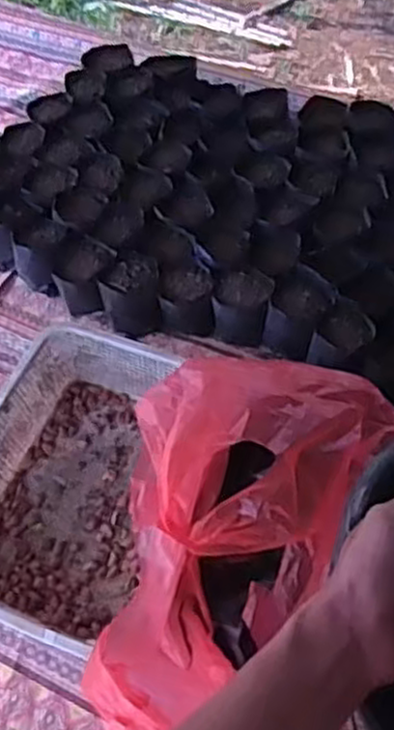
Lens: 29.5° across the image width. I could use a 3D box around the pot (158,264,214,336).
[{"bbox_3d":[-0.010,-0.069,0.837,0.058,0.060,0.066,2,58,4],"label":"pot"}]

